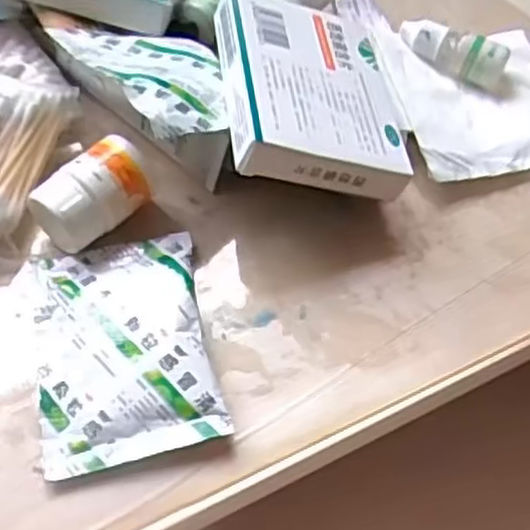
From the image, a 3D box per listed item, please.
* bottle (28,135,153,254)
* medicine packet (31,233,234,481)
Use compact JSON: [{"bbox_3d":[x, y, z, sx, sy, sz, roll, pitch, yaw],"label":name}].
[{"bbox_3d":[-0.073,-0.027,0.322,0.052,0.031,0.028,-38,65,-22],"label":"bottle"},{"bbox_3d":[-0.057,0.031,0.298,0.066,0.012,0.097,-11,57,-7],"label":"medicine packet"}]

